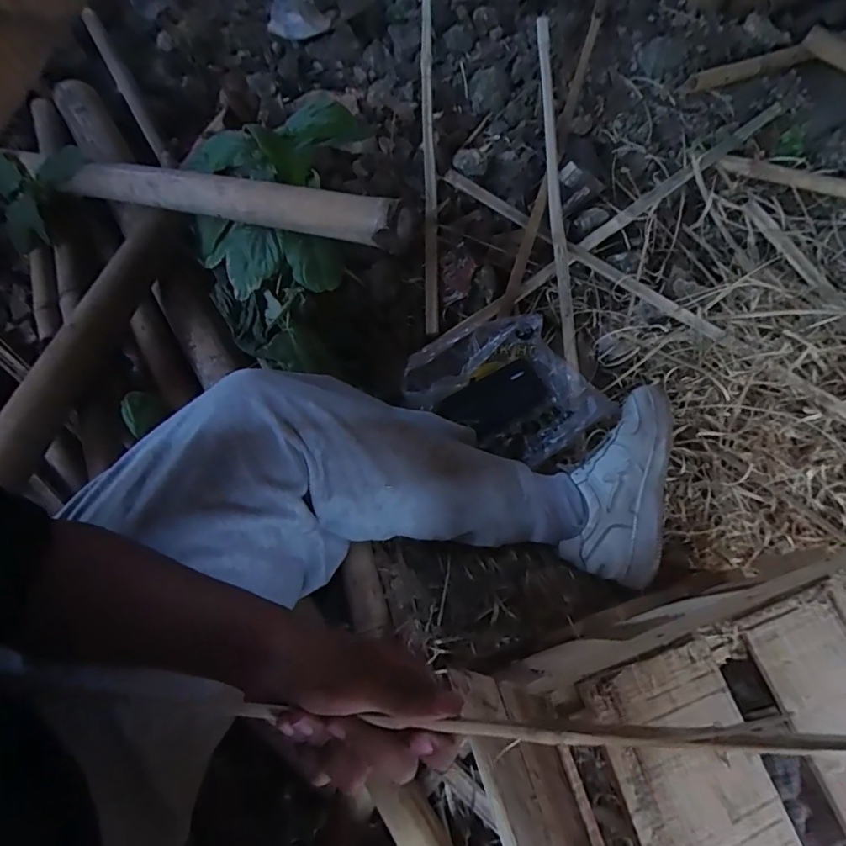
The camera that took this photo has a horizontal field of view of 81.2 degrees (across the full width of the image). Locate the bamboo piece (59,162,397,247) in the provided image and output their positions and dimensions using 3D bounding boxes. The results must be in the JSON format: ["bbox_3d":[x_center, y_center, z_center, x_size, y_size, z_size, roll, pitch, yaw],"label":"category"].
[{"bbox_3d":[-0.281,-0.302,0.658,0.563,0.049,0.046,16,70,20],"label":"bamboo piece"}]

